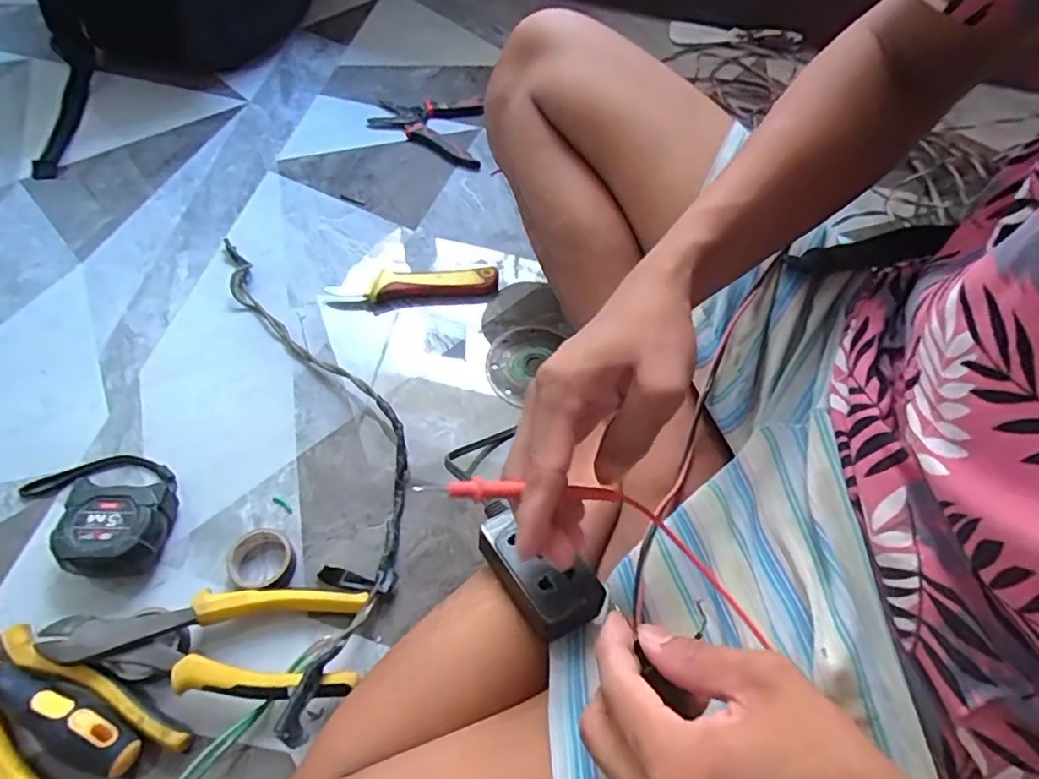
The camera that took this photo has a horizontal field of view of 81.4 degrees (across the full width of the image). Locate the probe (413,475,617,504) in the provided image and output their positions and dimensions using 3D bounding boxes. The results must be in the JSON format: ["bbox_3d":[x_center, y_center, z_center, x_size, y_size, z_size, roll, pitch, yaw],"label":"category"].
[{"bbox_3d":[0.004,0.048,0.287,0.108,0.005,0.010,7,53,-27],"label":"probe"}]

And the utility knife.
[{"bbox_3d":[-0.101,-0.100,0.591,0.160,0.026,0.019,-9,58,-10],"label":"utility knife"}]

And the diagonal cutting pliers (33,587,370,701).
[{"bbox_3d":[-0.205,0.169,0.399,0.195,0.033,0.069,-1,57,-5],"label":"diagonal cutting pliers"}]

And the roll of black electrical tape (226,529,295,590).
[{"bbox_3d":[-0.187,0.125,0.436,0.044,0.021,0.049,-17,59,-15],"label":"roll of black electrical tape"}]

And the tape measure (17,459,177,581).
[{"bbox_3d":[-0.306,0.080,0.446,0.120,0.036,0.081,38,62,19],"label":"tape measure"}]

